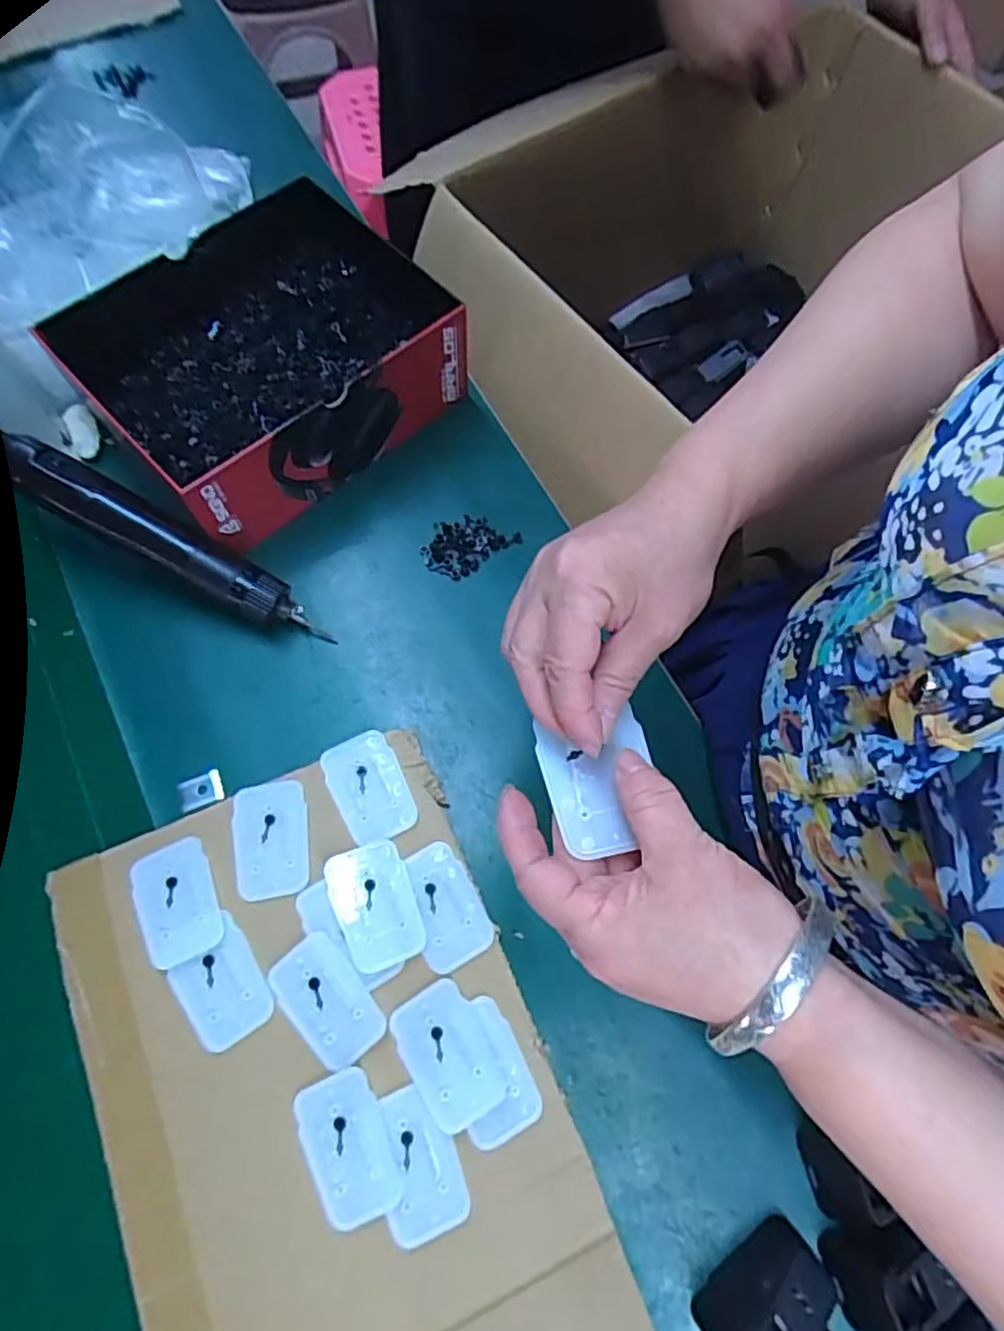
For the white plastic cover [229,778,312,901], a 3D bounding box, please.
[{"bbox_3d":[-0.145,0.109,0.434,0.045,0.008,0.070,-9,68,-7],"label":"white plastic cover"}]

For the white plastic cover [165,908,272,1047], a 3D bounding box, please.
[{"bbox_3d":[-0.164,0.187,0.403,0.048,0.007,0.062,-34,73,-15],"label":"white plastic cover"}]

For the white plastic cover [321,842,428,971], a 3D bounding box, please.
[{"bbox_3d":[-0.077,0.145,0.418,0.047,0.007,0.071,-20,70,-11],"label":"white plastic cover"}]

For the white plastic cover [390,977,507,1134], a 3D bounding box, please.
[{"bbox_3d":[-0.030,0.219,0.391,0.045,0.010,0.069,-30,72,-14],"label":"white plastic cover"}]

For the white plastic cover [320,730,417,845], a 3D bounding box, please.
[{"bbox_3d":[-0.086,0.079,0.446,0.046,0.004,0.069,-24,71,-10],"label":"white plastic cover"}]

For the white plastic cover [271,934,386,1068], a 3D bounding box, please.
[{"bbox_3d":[-0.101,0.193,0.398,0.044,0.007,0.069,-39,75,-17],"label":"white plastic cover"}]

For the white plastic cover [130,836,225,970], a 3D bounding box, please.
[{"bbox_3d":[-0.196,0.141,0.414,0.045,0.008,0.070,-23,71,-12],"label":"white plastic cover"}]

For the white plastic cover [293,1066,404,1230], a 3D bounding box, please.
[{"bbox_3d":[-0.083,0.260,0.374,0.043,0.009,0.070,-24,71,-12],"label":"white plastic cover"}]

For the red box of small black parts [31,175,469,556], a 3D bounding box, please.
[{"bbox_3d":[-0.185,-0.239,0.536,0.240,0.087,0.214,-40,75,-18],"label":"red box of small black parts"}]

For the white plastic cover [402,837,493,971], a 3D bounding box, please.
[{"bbox_3d":[-0.037,0.148,0.425,0.041,0.010,0.069,-26,71,-13],"label":"white plastic cover"}]

